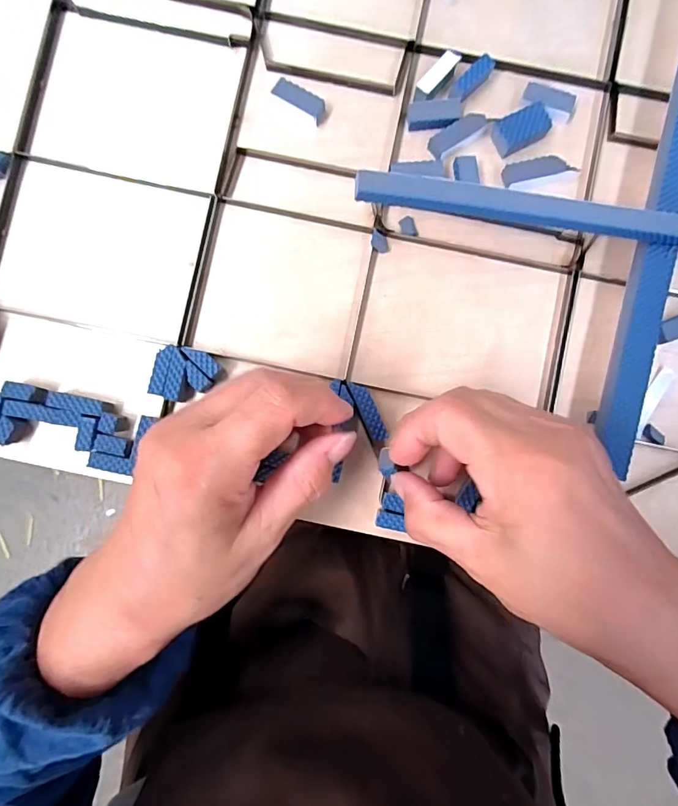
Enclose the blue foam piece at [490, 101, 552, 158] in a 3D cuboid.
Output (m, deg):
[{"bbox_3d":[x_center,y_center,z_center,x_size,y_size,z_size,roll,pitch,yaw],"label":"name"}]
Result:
[{"bbox_3d":[0.104,-0.155,0.256,0.031,0.010,0.018,-26,88,-2],"label":"blue foam piece"}]

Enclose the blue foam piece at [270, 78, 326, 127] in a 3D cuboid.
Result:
[{"bbox_3d":[-0.022,-0.173,0.258,0.030,0.007,0.011,32,87,0],"label":"blue foam piece"}]

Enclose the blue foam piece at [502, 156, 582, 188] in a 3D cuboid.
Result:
[{"bbox_3d":[0.113,-0.132,0.257,0.039,0.009,0.010,-6,87,-1],"label":"blue foam piece"}]

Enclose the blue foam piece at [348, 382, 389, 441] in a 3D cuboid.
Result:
[{"bbox_3d":[0.016,0.005,0.247,0.009,0.011,0.035,-24,88,-2],"label":"blue foam piece"}]

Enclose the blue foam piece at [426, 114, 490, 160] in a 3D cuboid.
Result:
[{"bbox_3d":[0.068,-0.152,0.257,0.034,0.008,0.012,-32,88,-2],"label":"blue foam piece"}]

